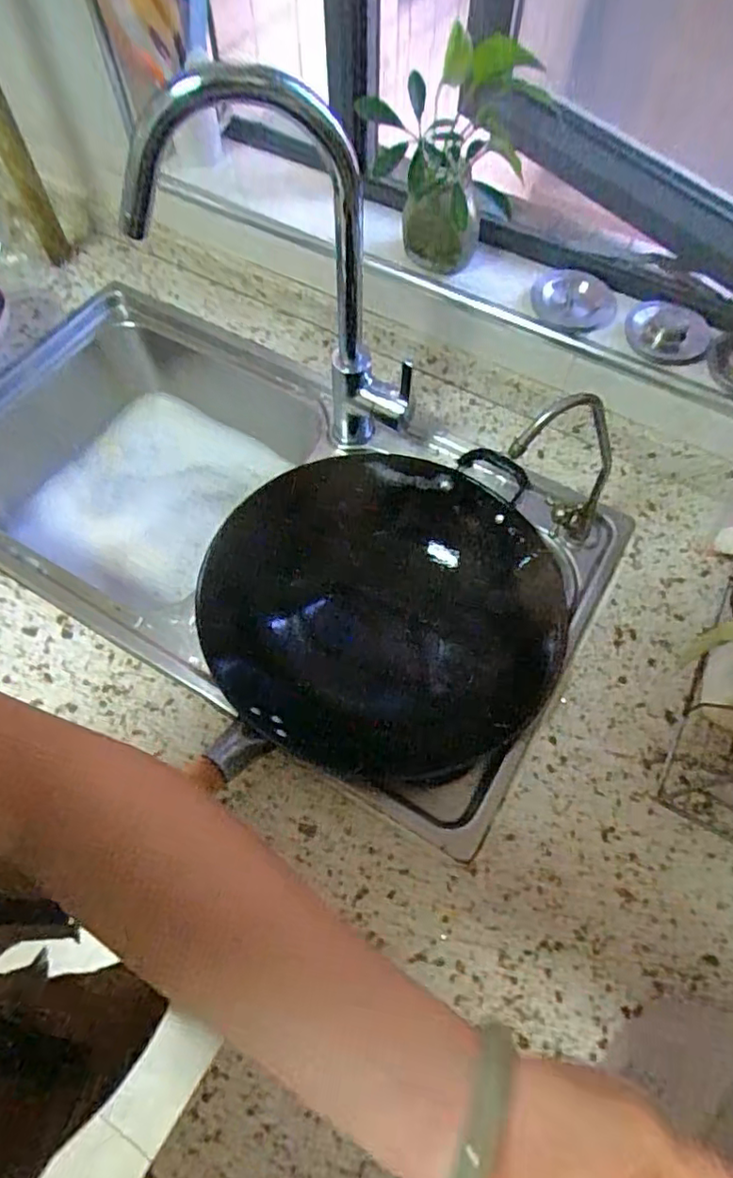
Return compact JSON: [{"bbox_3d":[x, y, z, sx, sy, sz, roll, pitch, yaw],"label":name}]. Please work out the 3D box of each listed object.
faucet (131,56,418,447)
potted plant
[{"bbox_3d":[-0.072,-0.270,0.564,0.230,0.343,0.061,6,63,3],"label":"faucet"},{"bbox_3d":[0.082,-0.475,0.629,0.164,0.178,0.213,5,62,3],"label":"potted plant"}]

